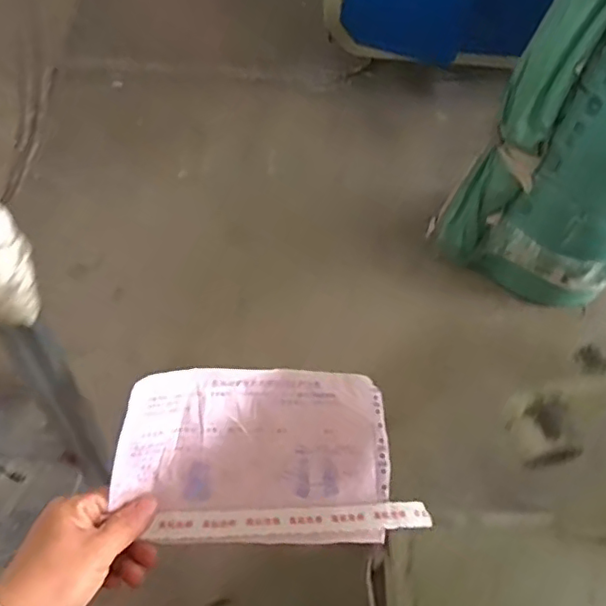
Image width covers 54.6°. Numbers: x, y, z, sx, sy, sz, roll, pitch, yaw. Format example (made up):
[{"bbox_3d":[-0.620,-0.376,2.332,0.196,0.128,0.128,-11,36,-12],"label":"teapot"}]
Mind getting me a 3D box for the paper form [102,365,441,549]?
[{"bbox_3d":[-0.028,0.121,0.467,0.224,0.041,0.130,3,81,-15],"label":"paper form"}]

